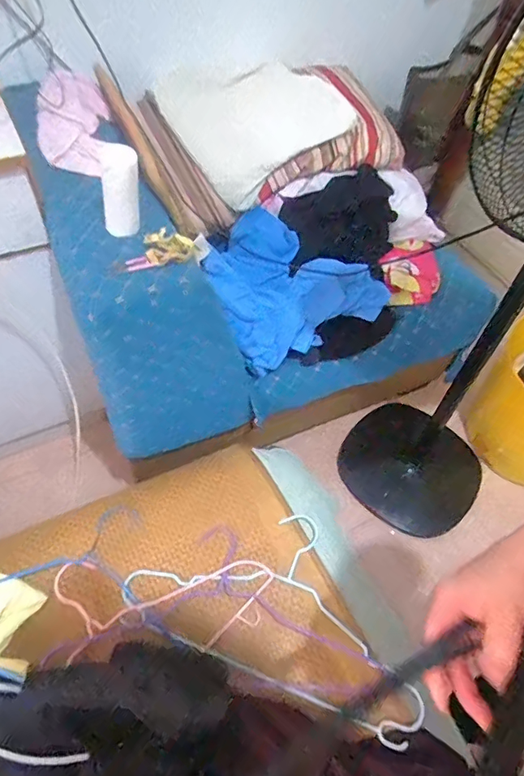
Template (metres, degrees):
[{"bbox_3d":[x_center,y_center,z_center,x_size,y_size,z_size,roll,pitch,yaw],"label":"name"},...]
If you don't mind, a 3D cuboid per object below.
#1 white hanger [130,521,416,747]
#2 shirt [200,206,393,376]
[{"bbox_3d":[0.032,0.305,0.704,0.418,0.012,0.229,20,54,9],"label":"white hanger"},{"bbox_3d":[0.046,-0.253,1.108,0.387,0.112,0.345,-25,59,-22],"label":"shirt"}]

